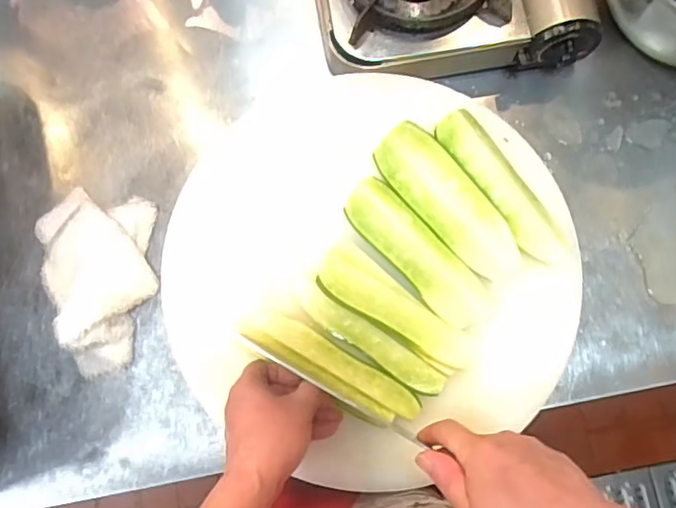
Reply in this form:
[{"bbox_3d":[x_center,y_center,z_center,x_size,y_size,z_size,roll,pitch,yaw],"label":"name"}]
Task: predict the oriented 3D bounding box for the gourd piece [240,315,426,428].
[{"bbox_3d":[-0.008,0.111,0.522,0.178,0.017,0.047,29,79,7],"label":"gourd piece"}]

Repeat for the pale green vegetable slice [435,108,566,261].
[{"bbox_3d":[0.166,-0.068,0.539,0.045,0.023,0.177,-32,81,-6],"label":"pale green vegetable slice"}]

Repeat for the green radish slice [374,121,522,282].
[{"bbox_3d":[0.112,-0.051,0.539,0.062,0.024,0.178,-37,81,-7],"label":"green radish slice"}]

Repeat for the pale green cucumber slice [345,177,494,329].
[{"bbox_3d":[0.078,0.000,0.539,0.053,0.014,0.172,-42,80,-8],"label":"pale green cucumber slice"}]

